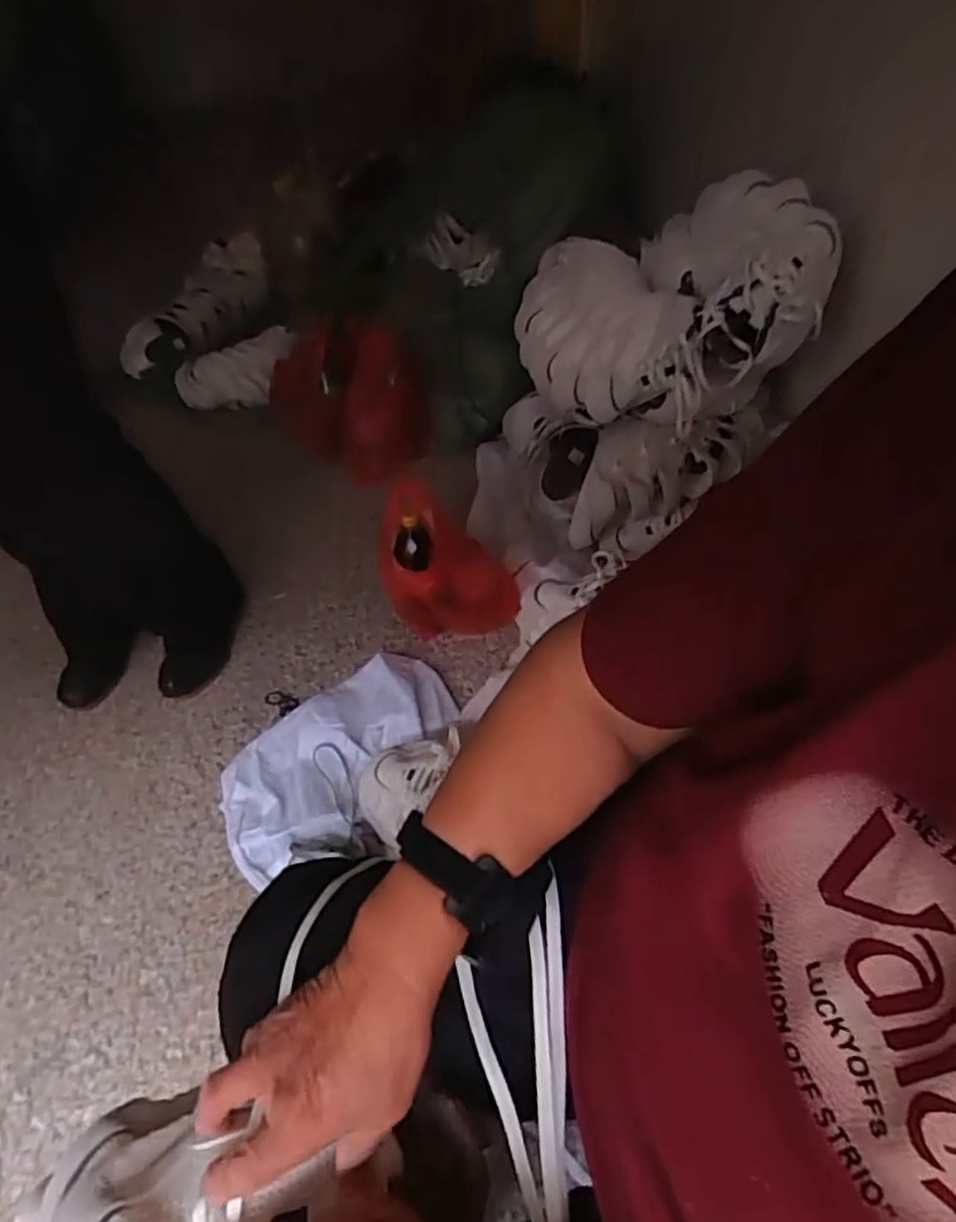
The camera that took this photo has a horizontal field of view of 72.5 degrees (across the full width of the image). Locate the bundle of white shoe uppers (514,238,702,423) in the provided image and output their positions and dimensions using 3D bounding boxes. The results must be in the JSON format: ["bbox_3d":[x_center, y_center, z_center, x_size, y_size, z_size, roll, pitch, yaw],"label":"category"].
[{"bbox_3d":[0.172,-0.402,0.947,0.214,0.154,0.258,-6,49,1],"label":"bundle of white shoe uppers"}]

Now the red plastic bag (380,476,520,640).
[{"bbox_3d":[-0.047,-0.065,1.001,0.200,0.289,0.075,-2,50,5],"label":"red plastic bag"}]

